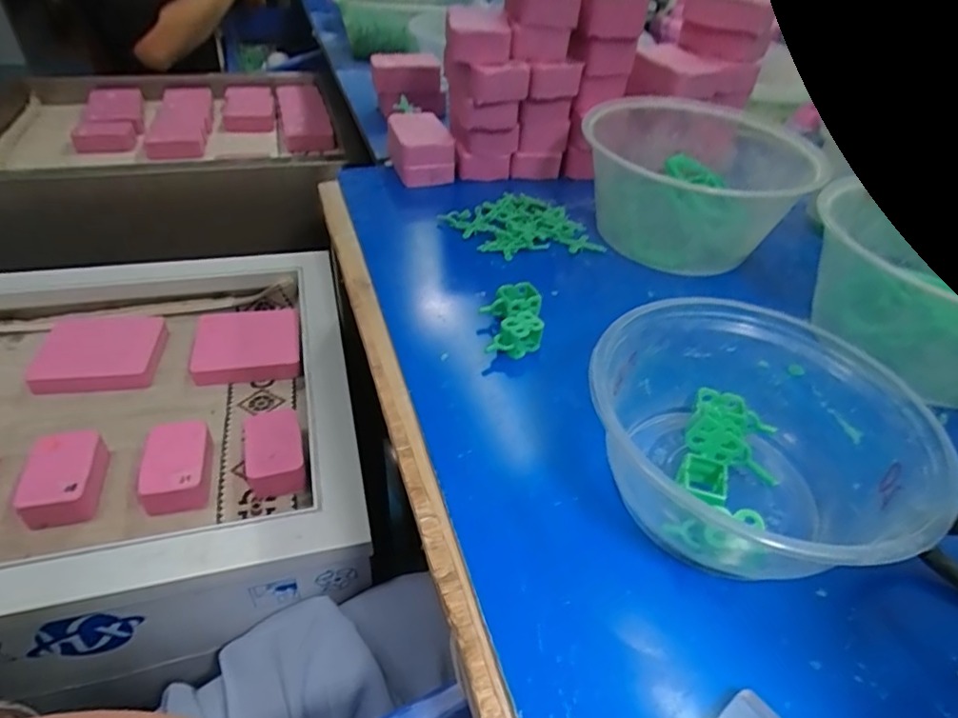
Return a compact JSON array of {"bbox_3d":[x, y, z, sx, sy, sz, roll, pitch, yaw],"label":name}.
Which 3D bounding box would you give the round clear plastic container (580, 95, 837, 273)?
[{"bbox_3d":[0.155,-0.133,0.432,0.159,0.078,0.150,3,41,-2],"label":"round clear plastic container"}]

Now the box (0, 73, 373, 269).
[{"bbox_3d":[-0.457,-0.312,0.858,0.487,0.134,0.397,-9,43,-15],"label":"box"}]

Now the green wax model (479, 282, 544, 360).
[{"bbox_3d":[0.020,-0.024,0.338,0.036,0.021,0.050,-2,42,-7],"label":"green wax model"}]

